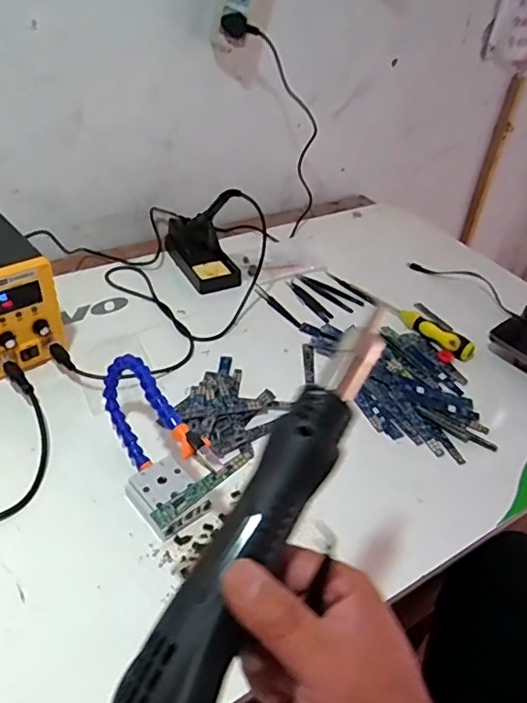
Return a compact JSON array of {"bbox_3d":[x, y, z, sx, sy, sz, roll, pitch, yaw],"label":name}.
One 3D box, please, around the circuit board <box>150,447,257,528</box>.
[{"bbox_3d":[-0.046,0.107,0.450,0.014,0.008,0.099,34,47,32],"label":"circuit board"}]

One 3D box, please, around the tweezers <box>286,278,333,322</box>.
[{"bbox_3d":[0.069,-0.075,0.830,0.024,0.007,0.108,-19,44,-27],"label":"tweezers"}]

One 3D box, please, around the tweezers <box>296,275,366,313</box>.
[{"bbox_3d":[0.098,-0.090,0.835,0.114,0.006,0.034,34,47,32],"label":"tweezers"}]

